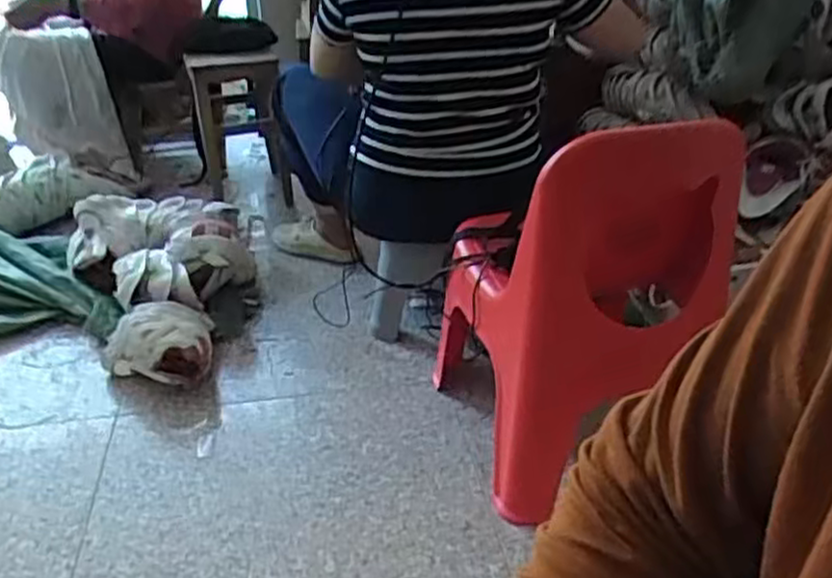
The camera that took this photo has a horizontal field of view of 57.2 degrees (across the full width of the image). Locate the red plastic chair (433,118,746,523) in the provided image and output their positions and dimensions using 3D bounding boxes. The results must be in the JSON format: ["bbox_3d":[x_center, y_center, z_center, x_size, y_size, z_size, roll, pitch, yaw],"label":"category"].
[{"bbox_3d":[0.233,0.003,1.210,0.324,0.616,0.359,-12,33,-22],"label":"red plastic chair"}]

